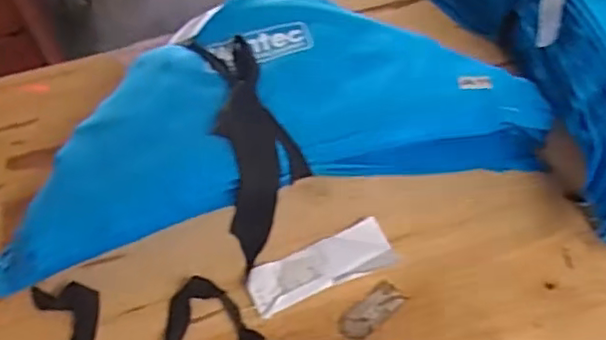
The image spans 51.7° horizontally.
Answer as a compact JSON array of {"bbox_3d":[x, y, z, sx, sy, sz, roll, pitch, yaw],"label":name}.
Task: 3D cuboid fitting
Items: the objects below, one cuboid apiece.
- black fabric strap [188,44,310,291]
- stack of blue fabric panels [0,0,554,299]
[{"bbox_3d":[-0.056,-0.031,0.700,0.110,0.074,0.286,-9,78,-2],"label":"black fabric strap"},{"bbox_3d":[-0.058,-0.068,0.741,0.599,0.101,0.276,-14,52,-5],"label":"stack of blue fabric panels"}]

